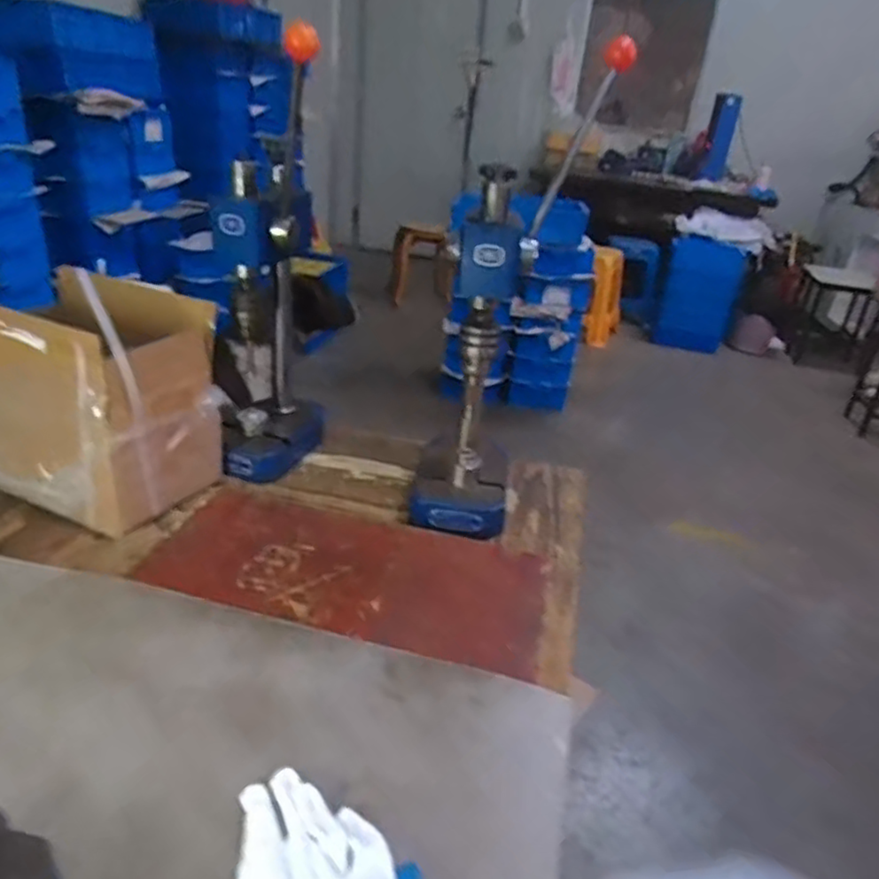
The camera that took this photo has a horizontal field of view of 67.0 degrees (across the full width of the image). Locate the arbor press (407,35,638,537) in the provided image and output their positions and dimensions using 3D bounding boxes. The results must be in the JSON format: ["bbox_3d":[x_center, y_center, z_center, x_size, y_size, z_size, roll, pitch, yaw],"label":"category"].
[{"bbox_3d":[0.062,-0.116,0.808,0.145,0.437,0.189,17,29,23],"label":"arbor press"}]

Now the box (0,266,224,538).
[{"bbox_3d":[-0.435,-0.058,0.818,0.270,0.236,0.177,16,28,20],"label":"box"}]

